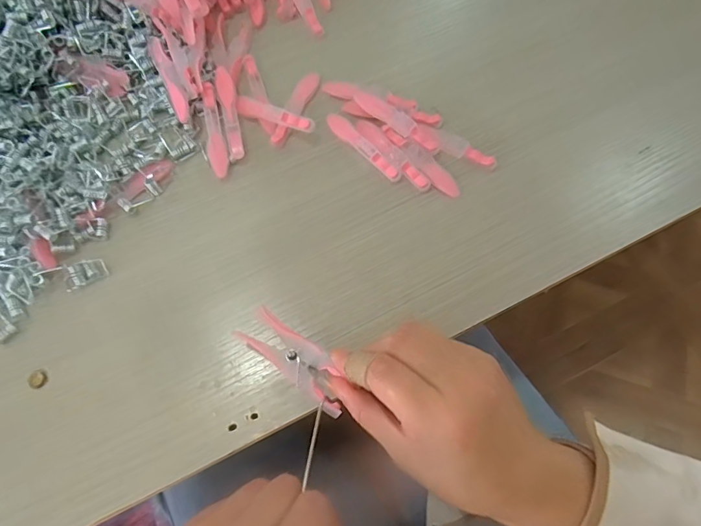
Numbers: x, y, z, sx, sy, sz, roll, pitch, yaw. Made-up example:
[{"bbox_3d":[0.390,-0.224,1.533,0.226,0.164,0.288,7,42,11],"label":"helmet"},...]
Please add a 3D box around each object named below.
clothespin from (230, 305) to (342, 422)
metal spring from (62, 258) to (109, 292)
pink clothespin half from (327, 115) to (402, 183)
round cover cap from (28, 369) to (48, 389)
[{"bbox_3d":[-0.032,0.058,0.264,0.077,0.010,0.029,45,74,8],"label":"clothespin"},{"bbox_3d":[-0.180,0.006,0.302,0.027,0.009,0.016,-26,72,-11],"label":"metal spring"},{"bbox_3d":[0.009,-0.091,0.342,0.014,0.007,0.078,-37,75,-14],"label":"pink clothespin half"},{"bbox_3d":[-0.198,0.073,0.281,0.010,0.004,0.012,-24,72,-10],"label":"round cover cap"}]

